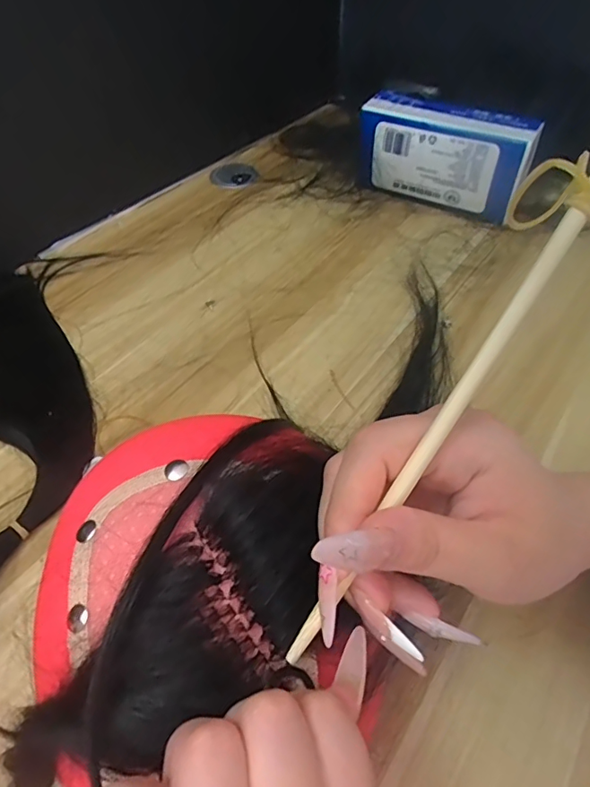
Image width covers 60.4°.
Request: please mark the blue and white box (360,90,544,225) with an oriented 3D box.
[{"bbox_3d":[0.154,-0.252,0.539,0.182,0.087,0.059,24,54,20],"label":"blue and white box"}]

